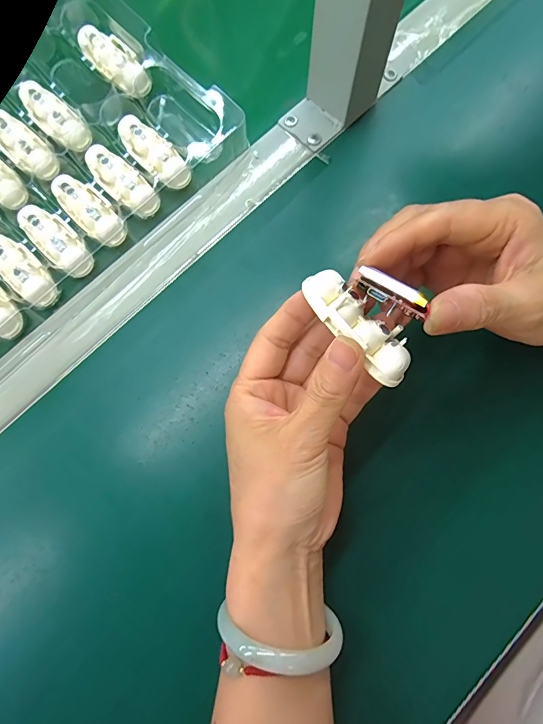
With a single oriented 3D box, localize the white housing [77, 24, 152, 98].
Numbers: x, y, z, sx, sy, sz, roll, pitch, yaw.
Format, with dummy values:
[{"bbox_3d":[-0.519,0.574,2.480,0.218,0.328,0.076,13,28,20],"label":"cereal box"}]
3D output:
[{"bbox_3d":[-0.115,-0.222,0.304,0.026,0.019,0.057,-44,80,-8],"label":"white housing"}]

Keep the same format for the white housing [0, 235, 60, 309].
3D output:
[{"bbox_3d":[-0.170,-0.063,0.276,0.062,0.011,0.024,44,82,9],"label":"white housing"}]

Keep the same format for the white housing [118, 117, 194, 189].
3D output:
[{"bbox_3d":[-0.084,-0.150,0.295,0.061,0.018,0.025,44,82,9],"label":"white housing"}]

